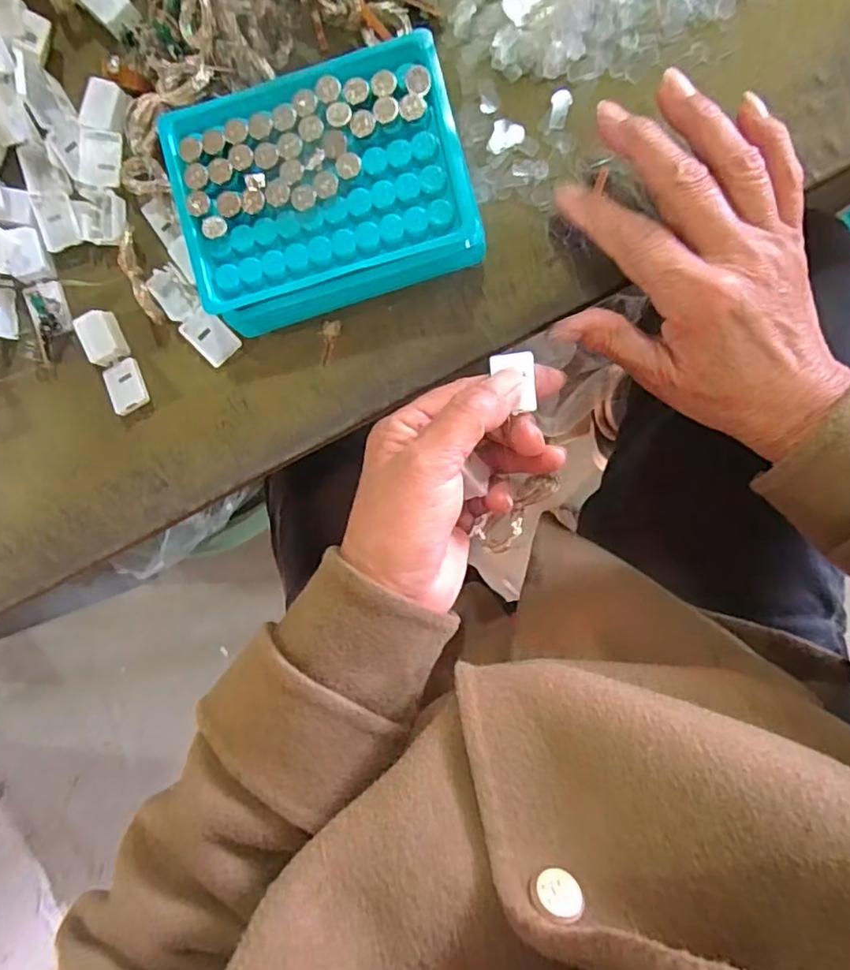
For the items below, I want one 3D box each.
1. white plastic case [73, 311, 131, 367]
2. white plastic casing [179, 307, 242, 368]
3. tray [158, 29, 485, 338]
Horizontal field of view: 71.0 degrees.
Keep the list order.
[{"bbox_3d":[-0.169,-0.076,0.310,0.018,0.013,0.025,-24,92,7],"label":"white plastic case"},{"bbox_3d":[-0.111,-0.078,0.309,0.020,0.008,0.028,-41,90,7],"label":"white plastic casing"},{"bbox_3d":[-0.047,-0.138,0.284,0.131,0.036,0.098,-14,93,7],"label":"tray"}]

